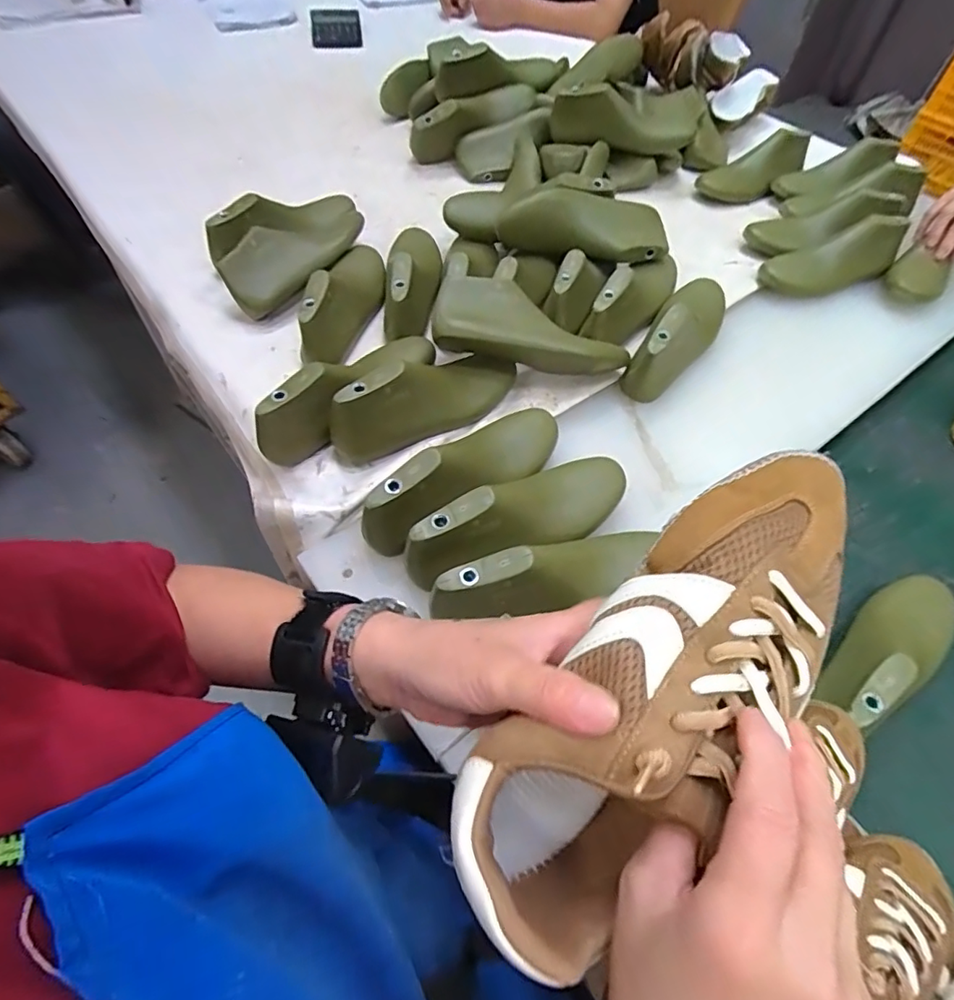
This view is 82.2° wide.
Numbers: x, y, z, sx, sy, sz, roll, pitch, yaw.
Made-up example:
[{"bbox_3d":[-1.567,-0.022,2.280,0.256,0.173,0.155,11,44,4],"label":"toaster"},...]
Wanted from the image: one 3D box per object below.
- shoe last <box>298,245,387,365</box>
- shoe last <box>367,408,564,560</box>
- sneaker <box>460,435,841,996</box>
[{"bbox_3d":[-0.174,-0.278,0.729,0.064,0.092,0.225,13,56,7],"label":"shoe last"},{"bbox_3d":[-0.007,-0.033,0.582,0.266,0.096,0.072,-30,61,-35],"label":"shoe last"},{"bbox_3d":[0.083,0.075,0.231,0.080,0.079,0.222,37,86,21],"label":"sneaker"}]

